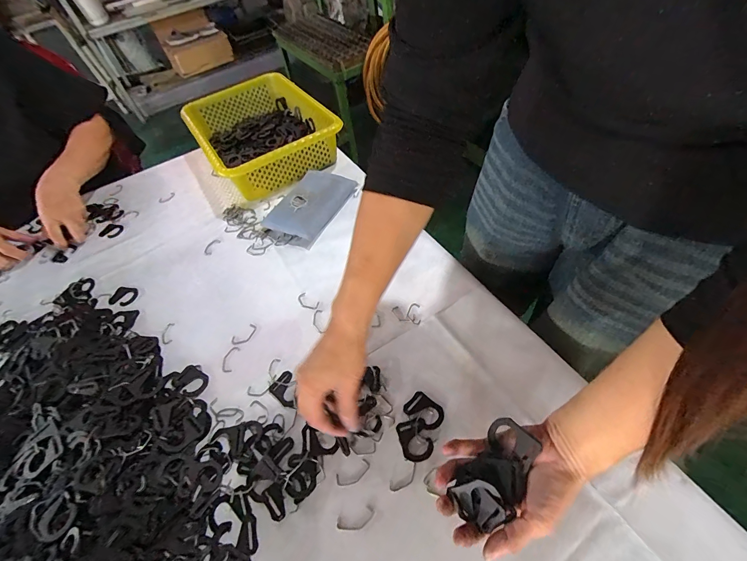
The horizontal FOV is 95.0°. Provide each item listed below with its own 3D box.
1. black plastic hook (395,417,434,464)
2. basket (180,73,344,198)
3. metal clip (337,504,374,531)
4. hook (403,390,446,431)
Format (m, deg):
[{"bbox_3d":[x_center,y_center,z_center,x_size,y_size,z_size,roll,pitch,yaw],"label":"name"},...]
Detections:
[{"bbox_3d":[0.047,0.181,0.387,0.033,0.004,0.044,-16,51,-7],"label":"black plastic hook"},{"bbox_3d":[-0.252,-0.321,0.752,0.238,0.101,0.354,-29,54,-17],"label":"basket"},{"bbox_3d":[-0.018,0.242,0.345,0.040,0.004,0.017,-19,52,-9],"label":"metal clip"},{"bbox_3d":[0.059,0.151,0.397,0.044,0.004,0.032,34,62,29],"label":"hook"}]

